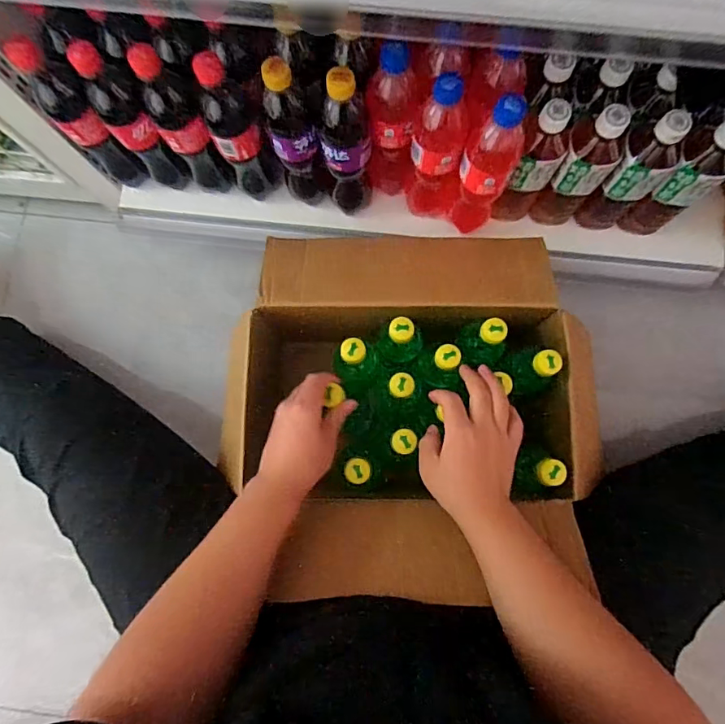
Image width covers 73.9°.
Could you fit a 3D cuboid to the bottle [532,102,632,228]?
[{"bbox_3d":[0.269,-0.236,0.596,0.063,0.187,0.061,31,84,6],"label":"bottle"}]

